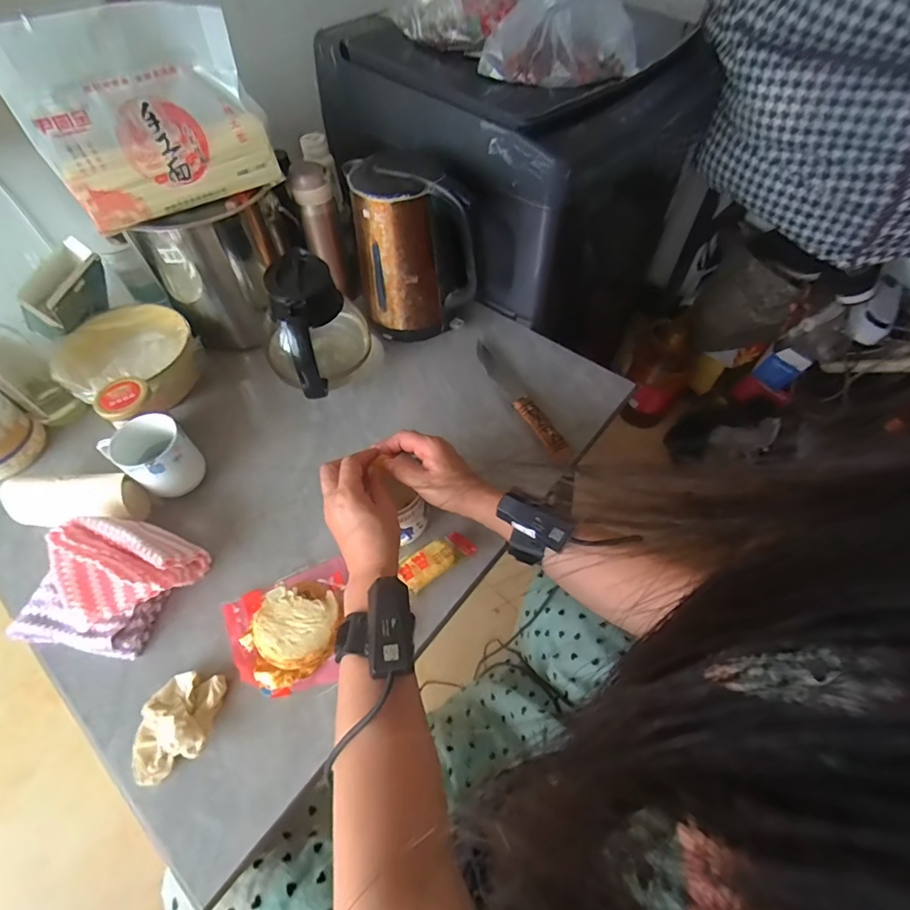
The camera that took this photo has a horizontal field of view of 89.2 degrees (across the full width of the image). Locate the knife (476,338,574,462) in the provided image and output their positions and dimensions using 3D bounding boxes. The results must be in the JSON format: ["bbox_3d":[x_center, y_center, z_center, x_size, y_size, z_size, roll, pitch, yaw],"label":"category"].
[{"bbox_3d":[0.097,-0.083,0.684,0.032,0.014,0.252,-23,59,-14],"label":"knife"}]

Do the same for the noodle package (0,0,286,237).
[{"bbox_3d":[-0.344,-0.381,0.522,0.230,0.174,0.060,-29,61,-17],"label":"noodle package"}]

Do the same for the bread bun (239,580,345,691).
[{"bbox_3d":[-0.177,0.184,0.501,0.103,0.039,0.102,0,56,0],"label":"bread bun"}]

